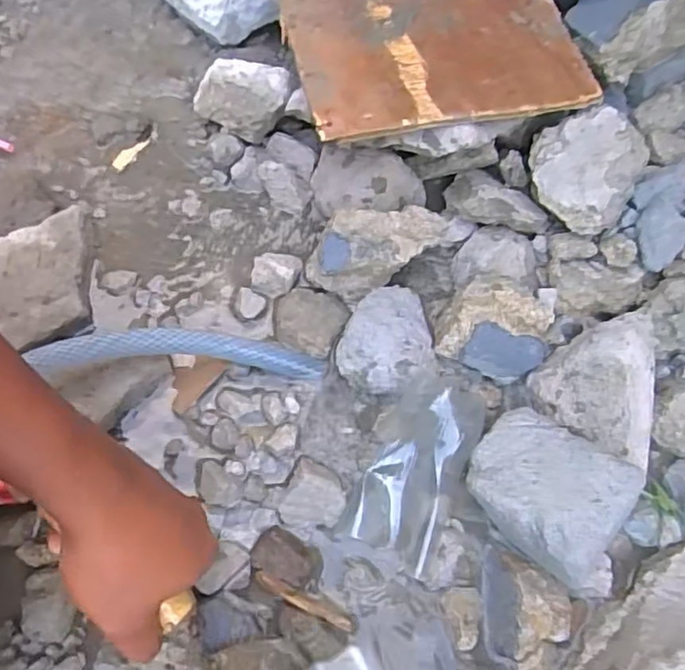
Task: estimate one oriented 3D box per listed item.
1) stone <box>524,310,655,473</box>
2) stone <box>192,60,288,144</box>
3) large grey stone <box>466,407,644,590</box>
[{"bbox_3d":[0.186,0.039,0.456,0.081,0.047,0.112,8,66,3],"label":"stone"},{"bbox_3d":[-0.091,-0.215,0.555,0.089,0.046,0.066,32,69,13],"label":"stone"},{"bbox_3d":[0.140,0.107,0.413,0.110,0.060,0.081,37,71,15],"label":"large grey stone"}]

